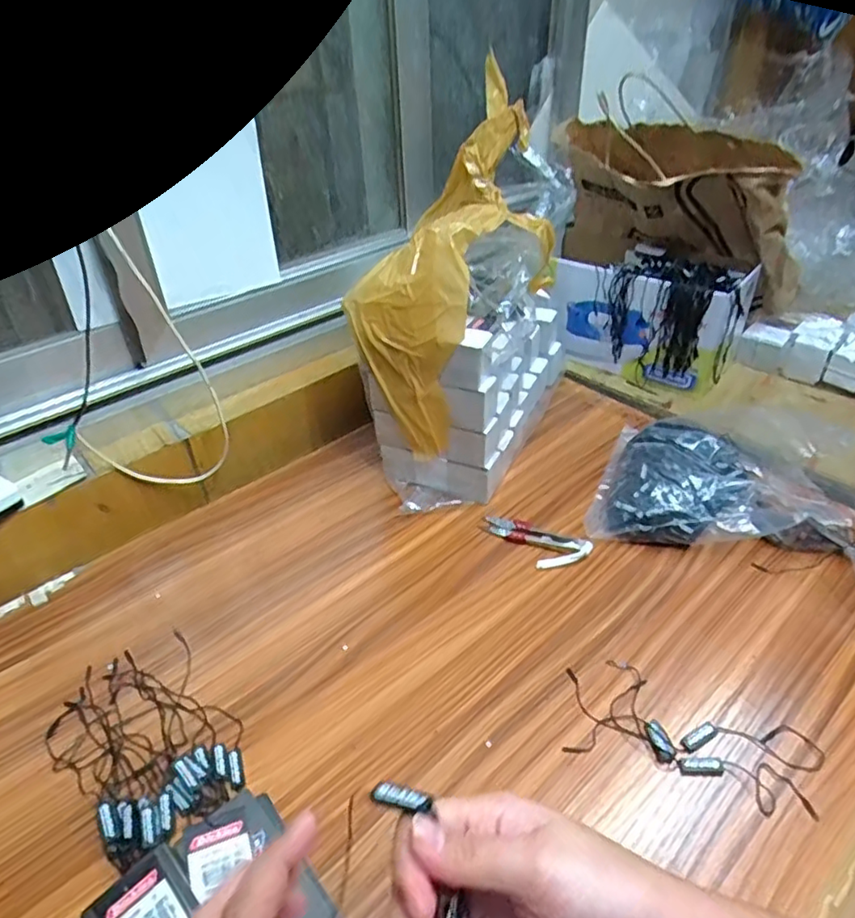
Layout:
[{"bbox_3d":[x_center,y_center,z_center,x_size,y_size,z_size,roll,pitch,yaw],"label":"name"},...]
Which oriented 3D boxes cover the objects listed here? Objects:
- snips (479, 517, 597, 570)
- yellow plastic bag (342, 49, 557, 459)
[{"bbox_3d":[0.098,0.078,0.588,0.103,0.007,0.043,19,44,25],"label":"snips"},{"bbox_3d":[0.026,-0.189,0.595,0.121,0.129,0.344,18,83,24],"label":"yellow plastic bag"}]

